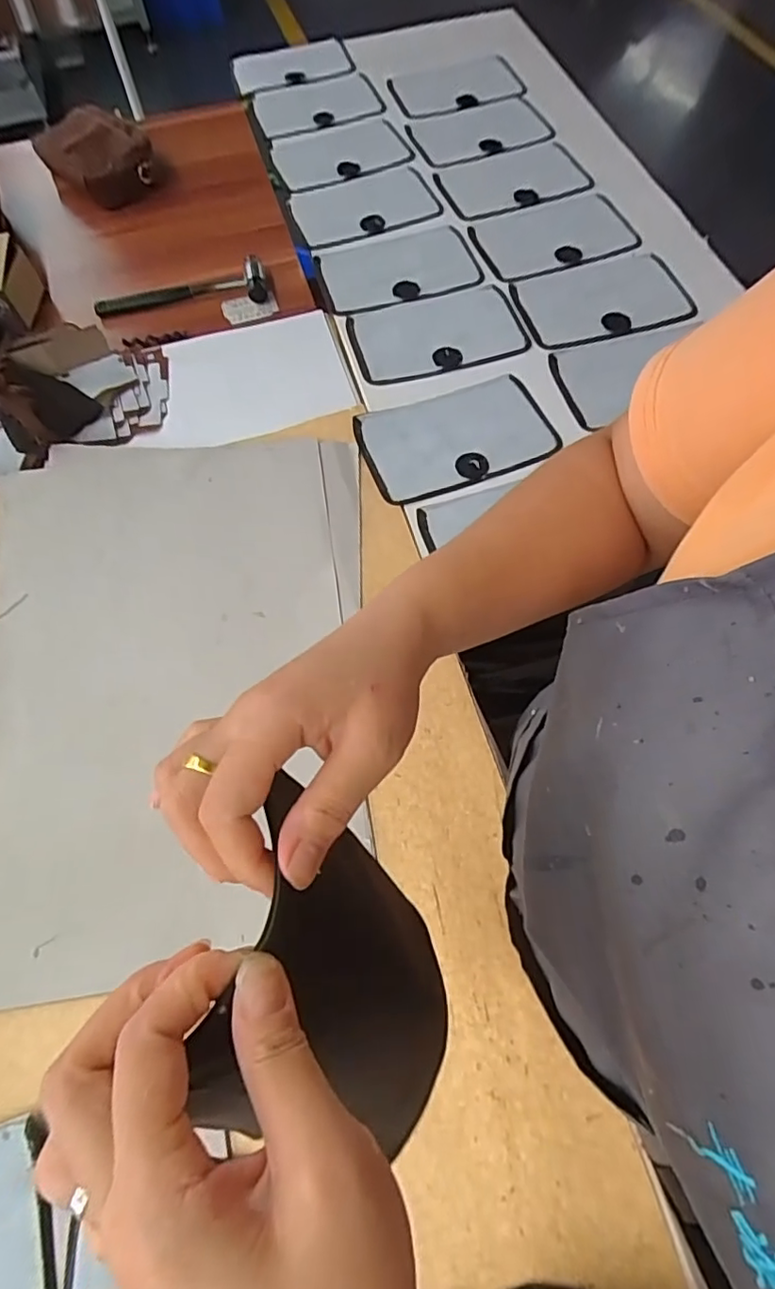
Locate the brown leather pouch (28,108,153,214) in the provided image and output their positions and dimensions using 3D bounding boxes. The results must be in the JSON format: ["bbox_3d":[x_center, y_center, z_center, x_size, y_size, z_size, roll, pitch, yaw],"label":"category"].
[{"bbox_3d":[-0.464,-0.788,0.919,0.151,0.075,0.167,-30,69,-12],"label":"brown leather pouch"}]

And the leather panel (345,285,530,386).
[{"bbox_3d":[0.064,-0.419,0.764,0.222,0.010,0.140,-13,66,-5],"label":"leather panel"}]

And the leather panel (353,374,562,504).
[{"bbox_3d":[0.082,-0.252,0.686,0.221,0.009,0.140,-18,67,-7],"label":"leather panel"}]

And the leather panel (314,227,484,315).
[{"bbox_3d":[0.013,-0.534,0.811,0.214,0.010,0.132,-15,65,-5],"label":"leather panel"}]

